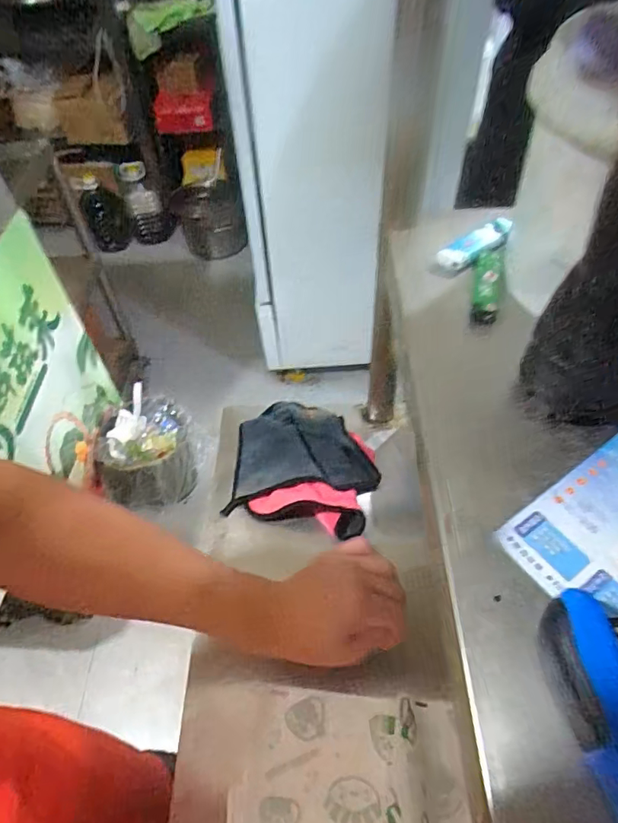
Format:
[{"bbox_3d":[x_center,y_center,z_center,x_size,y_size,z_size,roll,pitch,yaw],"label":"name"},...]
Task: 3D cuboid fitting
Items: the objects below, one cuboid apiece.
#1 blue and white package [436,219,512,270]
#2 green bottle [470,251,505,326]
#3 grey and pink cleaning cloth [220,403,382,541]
[{"bbox_3d":[0.142,-0.142,0.418,0.078,0.011,0.020,-28,56,-18],"label":"blue and white package"},{"bbox_3d":[0.141,-0.101,0.388,0.021,0.014,0.086,13,53,12],"label":"green bottle"},{"bbox_3d":[-0.005,0.059,0.630,0.188,0.041,0.178,12,53,11],"label":"grey and pink cleaning cloth"}]

